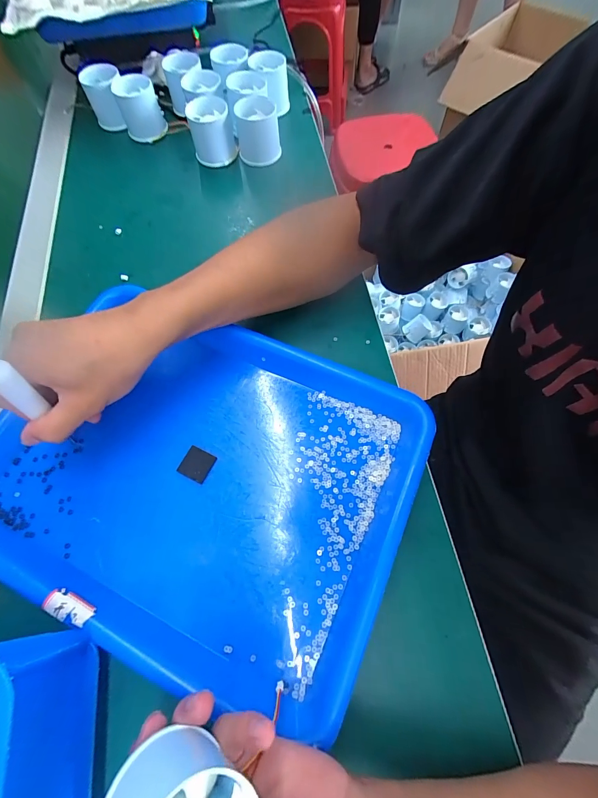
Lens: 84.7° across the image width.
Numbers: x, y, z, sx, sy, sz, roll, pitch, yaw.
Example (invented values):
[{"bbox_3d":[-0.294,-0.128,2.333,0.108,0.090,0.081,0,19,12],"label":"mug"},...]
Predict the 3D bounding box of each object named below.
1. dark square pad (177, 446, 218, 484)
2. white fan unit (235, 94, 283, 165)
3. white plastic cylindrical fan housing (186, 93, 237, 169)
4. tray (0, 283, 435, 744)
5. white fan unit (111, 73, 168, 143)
[{"bbox_3d":[-0.087,0.055,0.278,0.026,0.004,0.025,24,69,10],"label":"dark square pad"},{"bbox_3d":[-0.053,-0.343,0.427,0.057,0.058,0.053,-6,67,-2],"label":"white fan unit"},{"bbox_3d":[-0.113,-0.346,0.429,0.055,0.056,0.056,-14,68,-5],"label":"white plastic cylindrical fan housing"},{"bbox_3d":[-0.082,0.055,0.267,0.331,0.029,0.245,22,69,9],"label":"tray"},{"bbox_3d":[-0.219,-0.399,0.456,0.056,0.054,0.060,-20,68,-8],"label":"white fan unit"}]

